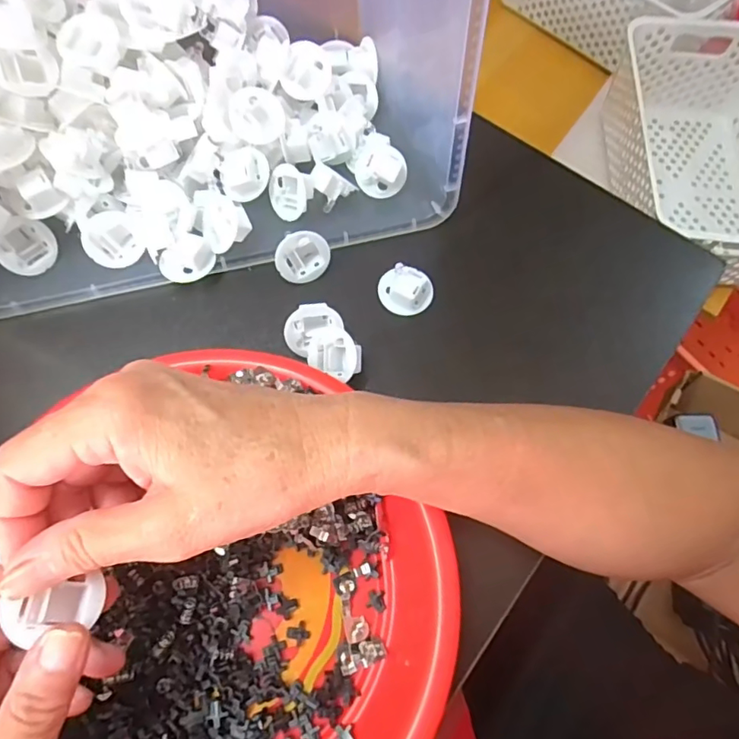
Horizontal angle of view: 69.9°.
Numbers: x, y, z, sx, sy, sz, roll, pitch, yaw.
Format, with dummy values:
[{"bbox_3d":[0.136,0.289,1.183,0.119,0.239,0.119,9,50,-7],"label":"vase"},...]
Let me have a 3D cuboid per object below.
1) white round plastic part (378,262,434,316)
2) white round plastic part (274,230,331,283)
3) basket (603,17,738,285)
[{"bbox_3d":[0.023,-0.049,0.318,0.030,0.018,0.028,1,69,-2],"label":"white round plastic part"},{"bbox_3d":[-0.041,-0.069,0.320,0.033,0.031,0.009,-14,35,-14],"label":"white round plastic part"},{"bbox_3d":[0.398,-0.256,0.632,0.204,0.116,0.321,5,69,0],"label":"basket"}]

